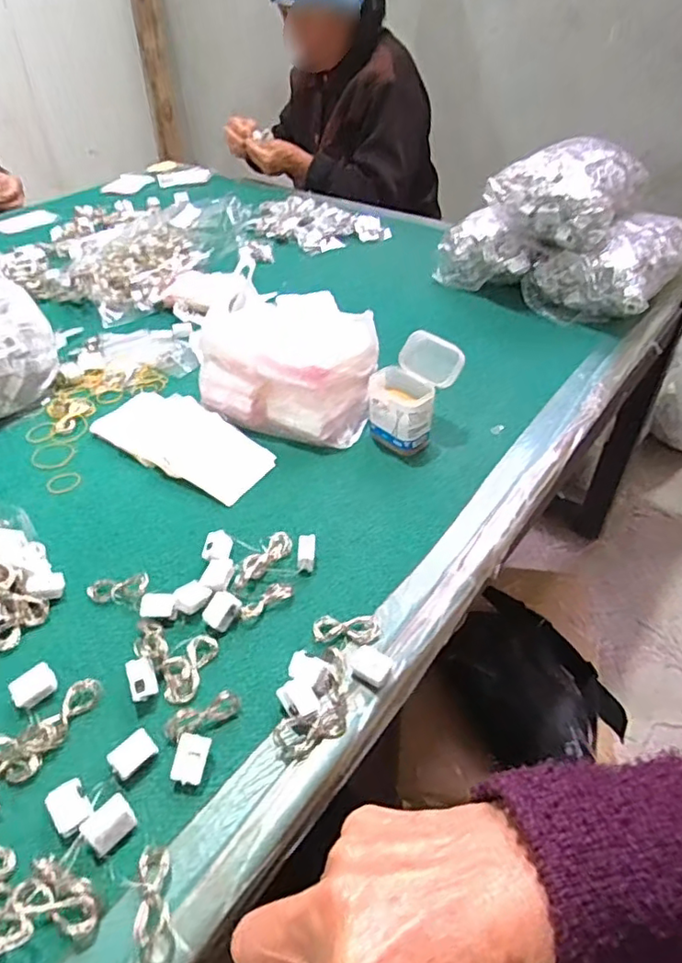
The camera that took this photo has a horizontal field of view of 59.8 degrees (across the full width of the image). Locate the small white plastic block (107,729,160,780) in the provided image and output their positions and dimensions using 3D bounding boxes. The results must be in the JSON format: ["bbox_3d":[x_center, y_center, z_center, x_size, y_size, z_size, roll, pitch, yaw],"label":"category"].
[{"bbox_3d":[-0.135,0.177,0.385,0.019,0.010,0.028,30,51,28],"label":"small white plastic block"}]

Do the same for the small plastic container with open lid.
[{"bbox_3d":[0.072,-0.092,0.618,0.074,0.096,0.080,34,52,31],"label":"small plastic container with open lid"}]

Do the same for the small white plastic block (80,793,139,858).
[{"bbox_3d":[-0.138,0.205,0.355,0.022,0.011,0.028,31,51,29],"label":"small white plastic block"}]

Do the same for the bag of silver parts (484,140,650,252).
[{"bbox_3d":[0.317,-0.412,0.827,0.159,0.091,0.211,24,48,25],"label":"bag of silver parts"}]

